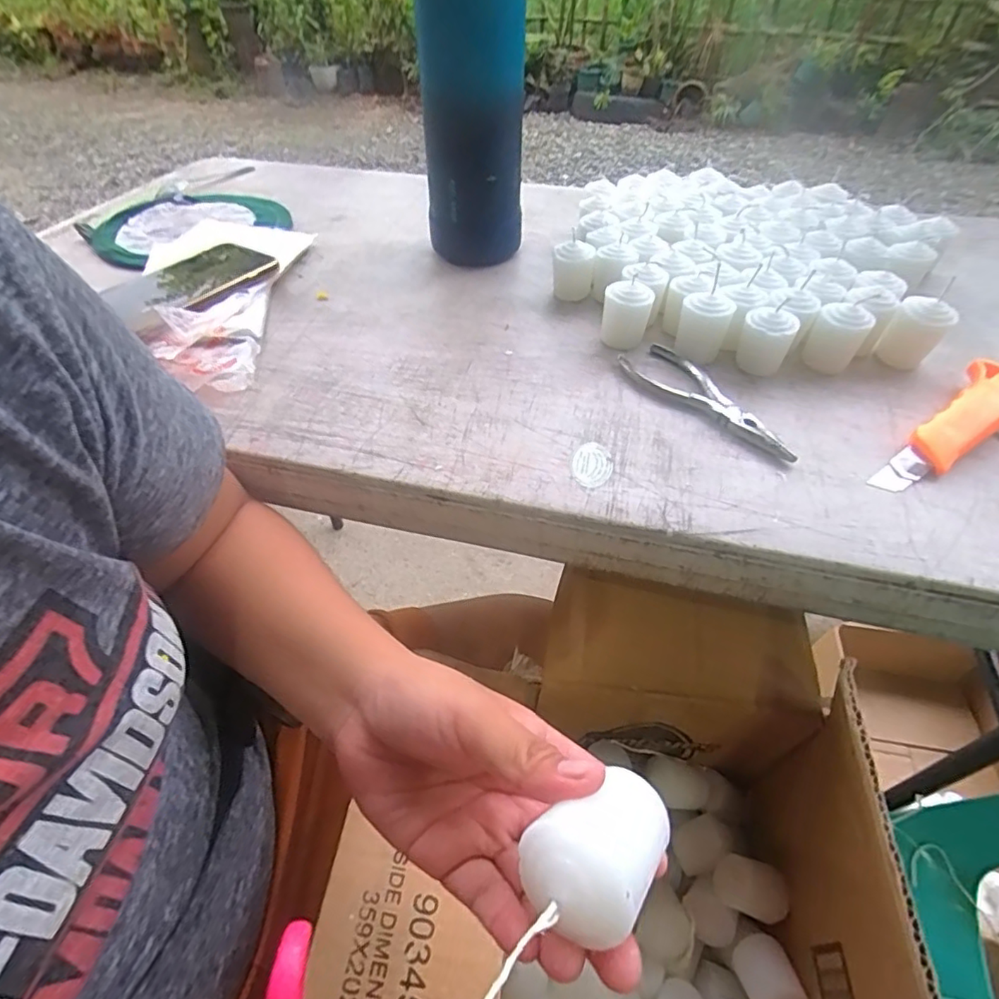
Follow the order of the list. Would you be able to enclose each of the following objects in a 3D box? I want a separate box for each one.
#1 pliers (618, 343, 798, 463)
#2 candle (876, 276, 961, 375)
[{"bbox_3d":[0.146,-0.071,0.397,0.047,0.011,0.146,-20,51,-18],"label":"pliers"},{"bbox_3d":[0.328,-0.131,0.433,0.037,0.049,0.033,36,56,27],"label":"candle"}]

